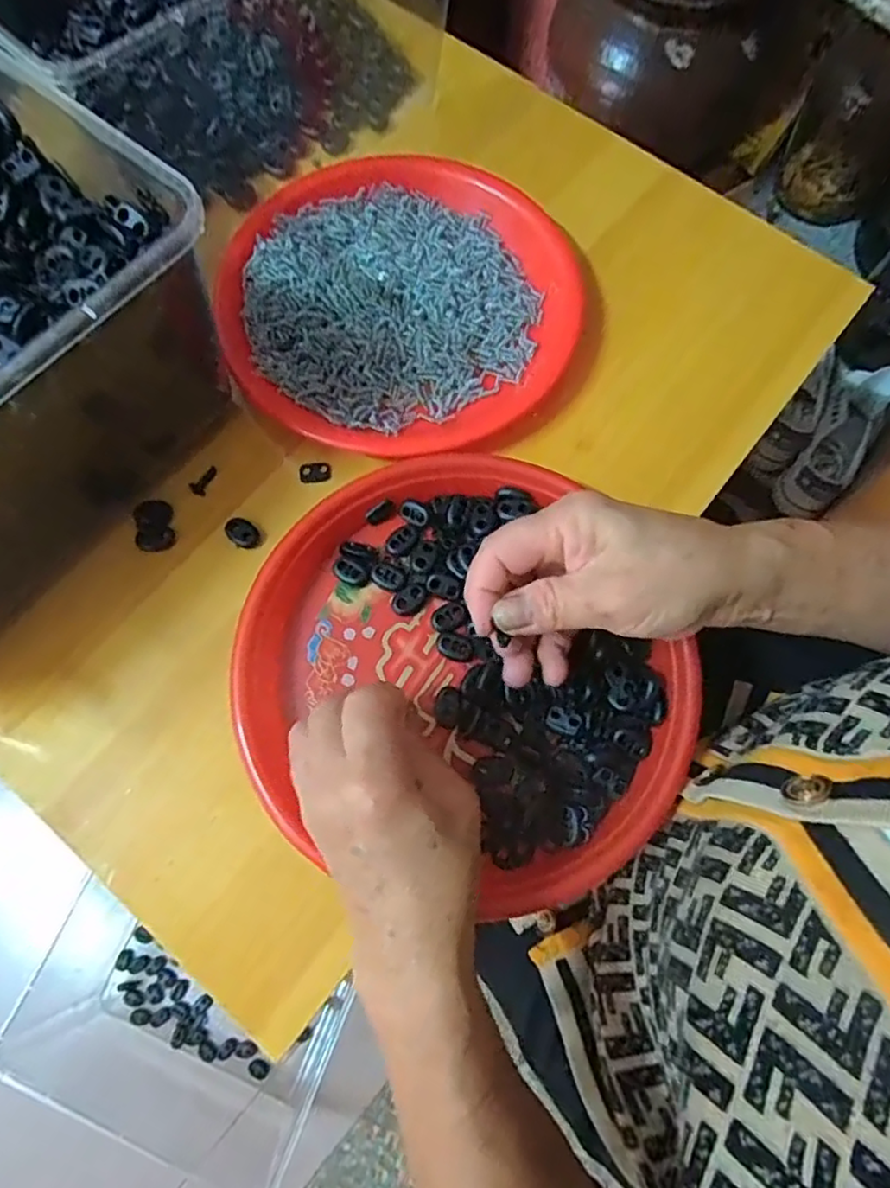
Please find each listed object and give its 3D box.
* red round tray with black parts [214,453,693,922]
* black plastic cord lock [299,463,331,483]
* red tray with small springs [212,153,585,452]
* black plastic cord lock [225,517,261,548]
[{"bbox_3d":[0.013,0.033,0.345,0.233,0.027,0.220,0,72,0],"label":"red round tray with black parts"},{"bbox_3d":[-0.079,-0.074,0.390,0.019,0.005,0.011,-6,72,-2],"label":"black plastic cord lock"},{"bbox_3d":[-0.030,-0.194,0.413,0.221,0.022,0.212,-13,73,-5],"label":"red tray with small springs"},{"bbox_3d":[-0.119,-0.036,0.376,0.016,0.006,0.020,-42,77,-12],"label":"black plastic cord lock"}]

